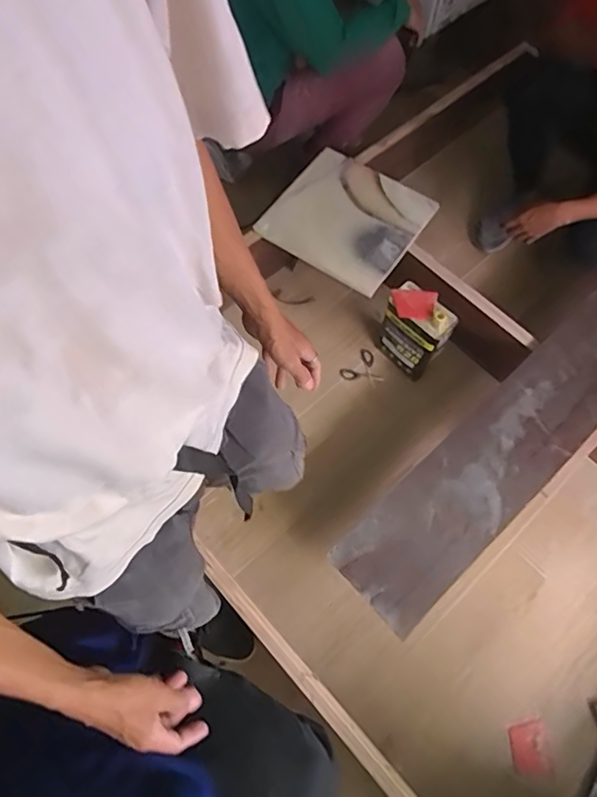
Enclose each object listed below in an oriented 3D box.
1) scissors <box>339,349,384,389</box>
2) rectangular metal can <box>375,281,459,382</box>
[{"bbox_3d":[0.195,-0.078,1.562,0.112,0.014,0.108,-42,72,-17],"label":"scissors"},{"bbox_3d":[0.312,-0.181,1.465,0.192,0.256,0.104,40,72,16],"label":"rectangular metal can"}]

